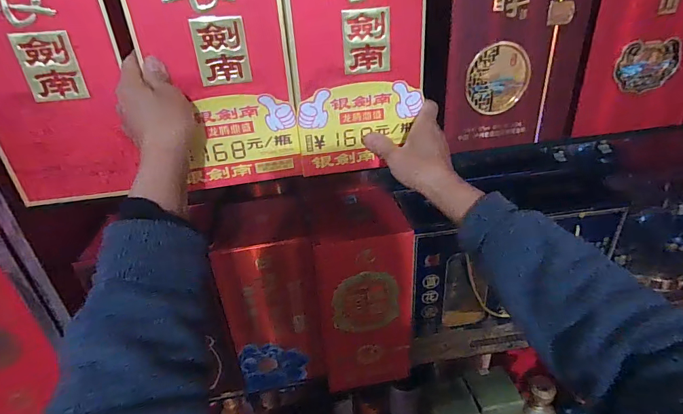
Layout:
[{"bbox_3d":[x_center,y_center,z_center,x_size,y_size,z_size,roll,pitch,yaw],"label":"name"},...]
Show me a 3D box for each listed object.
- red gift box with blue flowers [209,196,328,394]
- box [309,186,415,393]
[{"bbox_3d":[-0.105,0.145,0.587,0.125,0.286,0.099,-7,30,-6],"label":"red gift box with blue flowers"},{"bbox_3d":[0.028,0.126,0.582,0.128,0.268,0.127,-8,30,-8],"label":"box"}]

